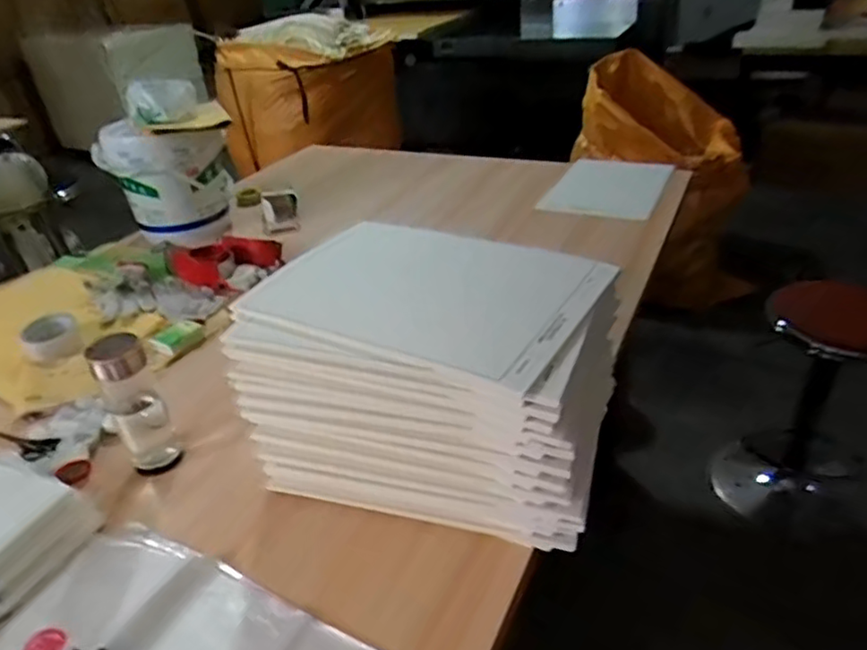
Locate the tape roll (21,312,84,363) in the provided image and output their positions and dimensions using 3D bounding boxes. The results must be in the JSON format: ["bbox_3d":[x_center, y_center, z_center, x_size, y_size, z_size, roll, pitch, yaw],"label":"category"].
[{"bbox_3d":[-0.660,0.020,1.094,0.089,0.048,0.105,-26,38,-32],"label":"tape roll"}]

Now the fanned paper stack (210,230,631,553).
[{"bbox_3d":[-0.014,0.058,0.778,0.425,0.244,0.293,8,33,19],"label":"fanned paper stack"}]

